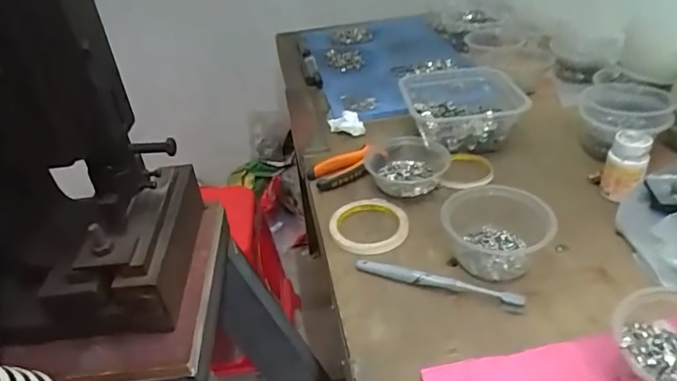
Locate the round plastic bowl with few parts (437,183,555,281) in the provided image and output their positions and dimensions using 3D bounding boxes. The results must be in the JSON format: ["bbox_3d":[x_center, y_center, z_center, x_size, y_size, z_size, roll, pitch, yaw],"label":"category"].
[{"bbox_3d":[0.177,0.041,0.547,0.117,0.059,0.104,15,41,28],"label":"round plastic bowl with few parts"}]

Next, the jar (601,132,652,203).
[{"bbox_3d":[0.356,-0.033,0.609,0.044,0.073,0.044,15,41,28],"label":"jar"}]

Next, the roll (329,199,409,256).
[{"bbox_3d":[0.039,0.041,0.621,0.098,0.013,0.098,-5,35,4],"label":"roll"}]

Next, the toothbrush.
[{"bbox_3d":[0.103,0.096,0.527,0.180,0.011,0.016,9,39,23],"label":"toothbrush"}]

